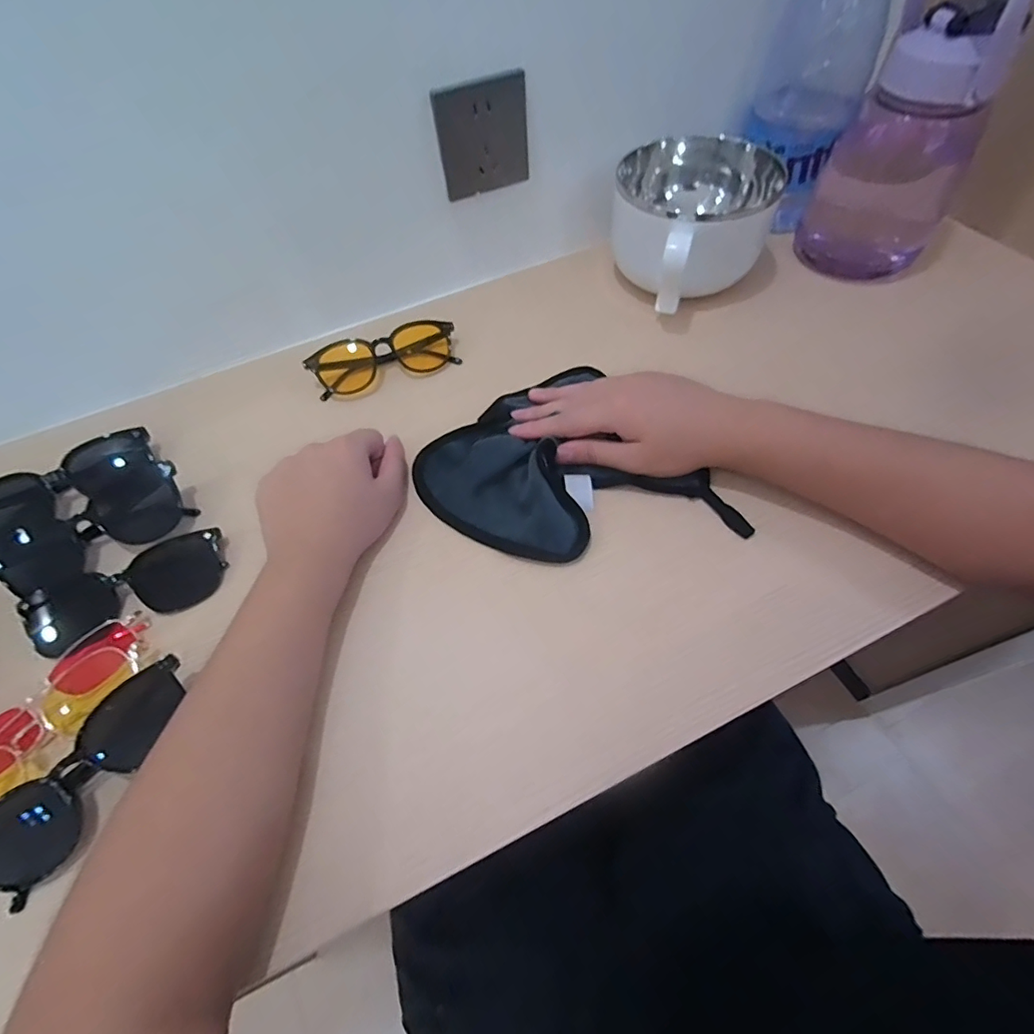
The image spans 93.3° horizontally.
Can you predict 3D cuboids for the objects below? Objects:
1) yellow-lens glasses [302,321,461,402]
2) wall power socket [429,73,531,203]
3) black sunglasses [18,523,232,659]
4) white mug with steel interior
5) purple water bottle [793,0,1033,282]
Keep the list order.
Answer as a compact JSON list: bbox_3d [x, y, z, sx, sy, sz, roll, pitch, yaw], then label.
[{"bbox_3d":[-0.128,-0.153,0.479,0.137,0.045,0.048,-23,59,-10],"label":"yellow-lens glasses"},{"bbox_3d":[-0.029,-0.342,0.440,0.082,0.081,0.012,-19,59,-7],"label":"wall power socket"},{"bbox_3d":[-0.285,0.054,0.360,0.130,0.028,0.051,-25,60,-10],"label":"black sunglasses"},{"bbox_3d":[0.176,-0.288,0.477,0.143,0.086,0.130,-21,59,-8],"label":"white mug with steel interior"},{"bbox_3d":[0.362,-0.349,0.448,0.122,0.256,0.119,32,66,22],"label":"purple water bottle"}]

